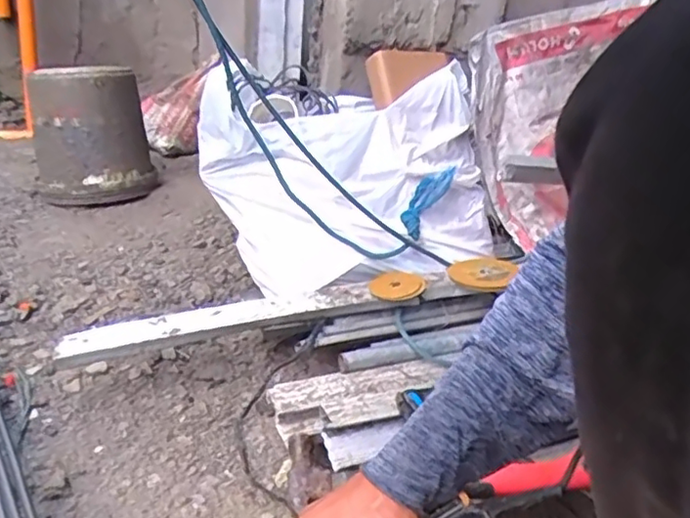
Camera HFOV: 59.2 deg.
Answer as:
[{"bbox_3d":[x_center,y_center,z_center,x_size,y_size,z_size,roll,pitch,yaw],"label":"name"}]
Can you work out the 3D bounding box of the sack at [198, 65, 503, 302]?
[{"bbox_3d":[0.015,-0.129,0.997,0.402,0.302,0.314,-10,26,-33],"label":"sack"}]

